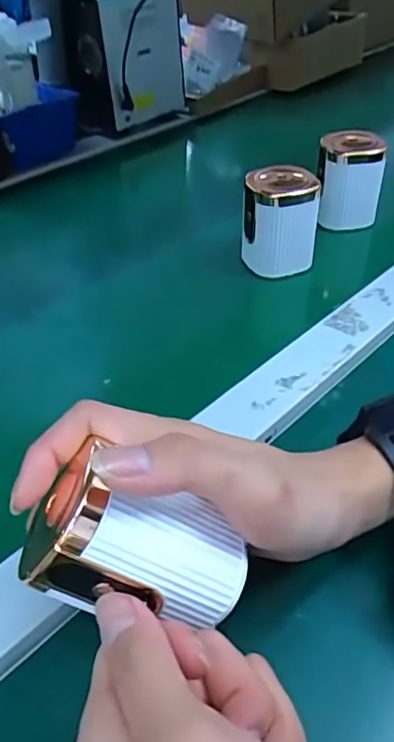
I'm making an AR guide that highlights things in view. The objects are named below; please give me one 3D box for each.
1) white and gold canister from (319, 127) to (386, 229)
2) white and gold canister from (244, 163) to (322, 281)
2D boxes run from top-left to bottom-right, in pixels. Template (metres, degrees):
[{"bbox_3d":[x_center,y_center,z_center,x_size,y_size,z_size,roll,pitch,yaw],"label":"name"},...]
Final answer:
[{"bbox_3d":[0.134,-0.170,0.510,0.050,0.070,0.045,-4,43,-2],"label":"white and gold canister"},{"bbox_3d":[0.066,-0.120,0.460,0.057,0.071,0.047,4,43,7],"label":"white and gold canister"}]

